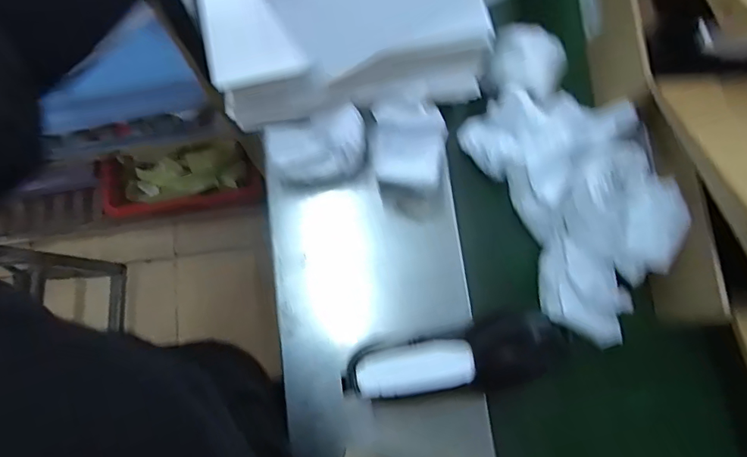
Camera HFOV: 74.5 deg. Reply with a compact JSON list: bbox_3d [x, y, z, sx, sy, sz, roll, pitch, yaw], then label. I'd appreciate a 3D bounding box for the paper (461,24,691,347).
[{"bbox_3d":[0.229,-0.071,0.576,0.174,0.106,0.388,-19,77,-4],"label":"paper"}]

